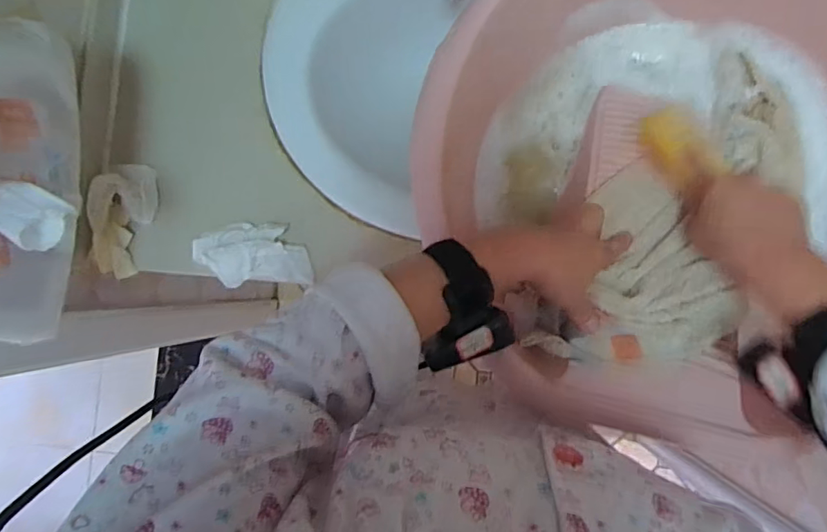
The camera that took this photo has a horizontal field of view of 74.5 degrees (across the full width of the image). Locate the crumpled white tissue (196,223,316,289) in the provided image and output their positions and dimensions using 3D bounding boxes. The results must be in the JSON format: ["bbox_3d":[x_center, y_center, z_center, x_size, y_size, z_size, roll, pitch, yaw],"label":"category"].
[{"bbox_3d":[-0.186,-0.014,0.616,0.126,0.038,0.073,-4,88,3],"label":"crumpled white tissue"}]

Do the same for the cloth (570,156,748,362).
[{"bbox_3d":[0.230,-0.004,0.496,0.142,0.036,0.216,15,63,2],"label":"cloth"}]

